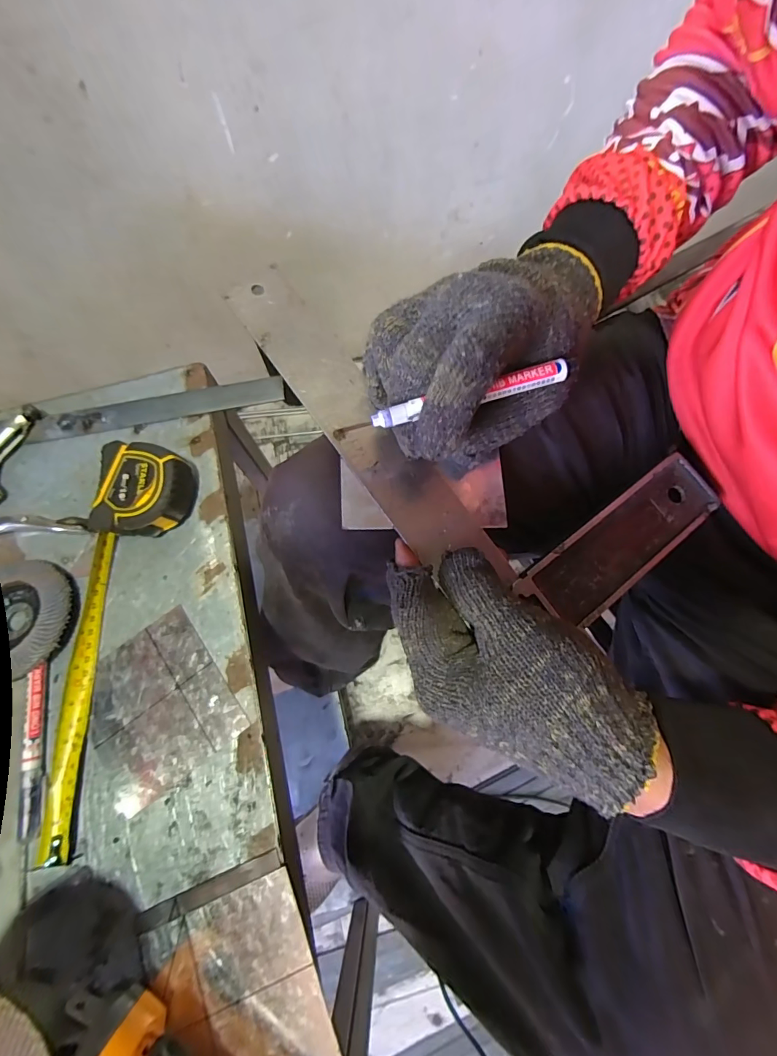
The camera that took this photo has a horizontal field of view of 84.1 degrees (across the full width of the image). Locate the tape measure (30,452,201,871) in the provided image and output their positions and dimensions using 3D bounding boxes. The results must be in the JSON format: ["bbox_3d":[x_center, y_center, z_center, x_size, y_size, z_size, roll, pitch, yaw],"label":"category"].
[{"bbox_3d":[-0.214,0.078,0.318,0.072,0.037,0.291,9,74,4],"label":"tape measure"}]

